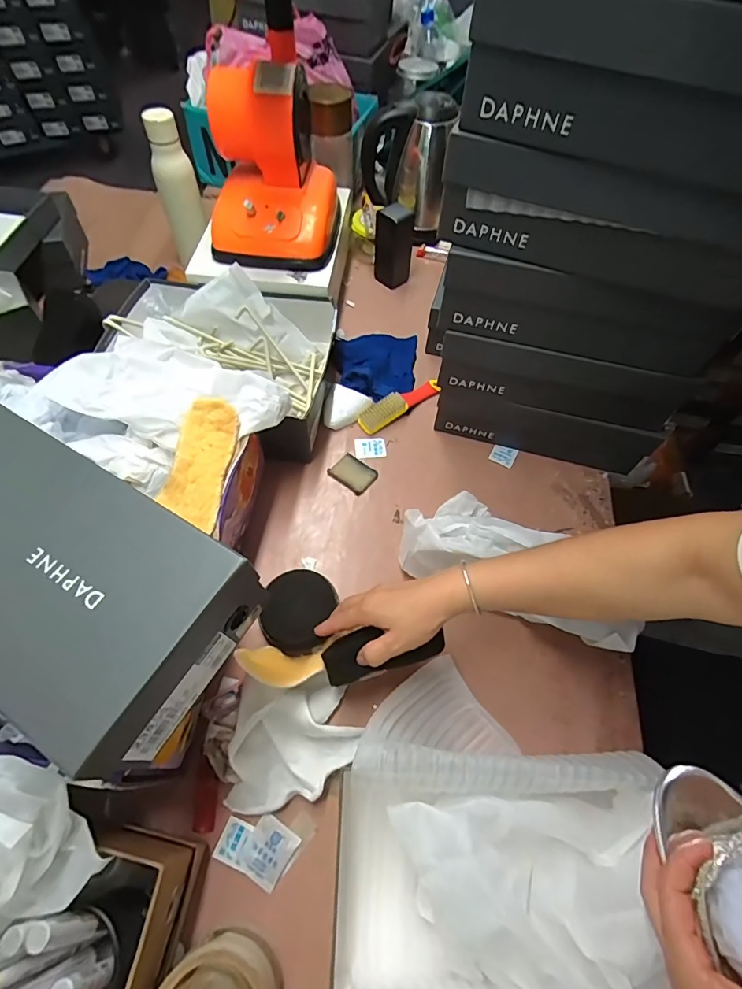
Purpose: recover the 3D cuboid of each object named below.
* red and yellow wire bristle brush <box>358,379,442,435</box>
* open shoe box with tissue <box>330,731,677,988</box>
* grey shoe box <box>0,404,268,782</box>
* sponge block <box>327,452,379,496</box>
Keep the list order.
[{"bbox_3d":[0.047,-0.145,0.727,0.148,0.029,0.031,-33,67,-20],"label":"red and yellow wire bristle brush"},{"bbox_3d":[0.113,0.321,0.391,0.258,0.124,0.185,6,59,0],"label":"open shoe box with tissue"},{"bbox_3d":[-0.255,0.056,0.366,0.301,0.080,0.159,29,62,13],"label":"grey shoe box"},{"bbox_3d":[-0.025,-0.030,0.669,0.061,0.007,0.049,36,64,16],"label":"sponge block"}]

